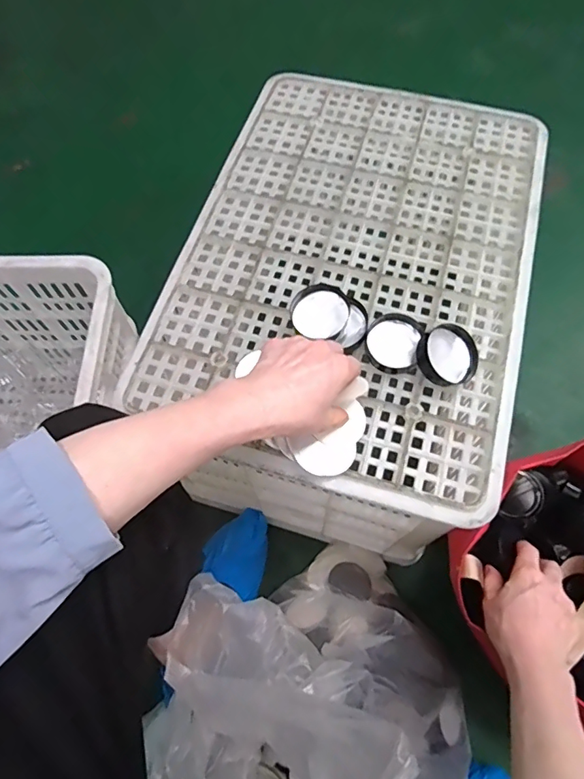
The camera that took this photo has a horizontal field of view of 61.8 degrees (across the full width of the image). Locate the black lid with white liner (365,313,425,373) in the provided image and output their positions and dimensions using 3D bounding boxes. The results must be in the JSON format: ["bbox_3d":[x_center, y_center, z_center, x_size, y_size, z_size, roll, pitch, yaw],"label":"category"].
[{"bbox_3d":[0.112,-0.054,0.544,0.056,0.016,0.068,19,67,10],"label":"black lid with white liner"}]

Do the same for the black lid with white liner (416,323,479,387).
[{"bbox_3d":[0.168,-0.035,0.528,0.066,0.024,0.068,0,91,-26],"label":"black lid with white liner"}]

